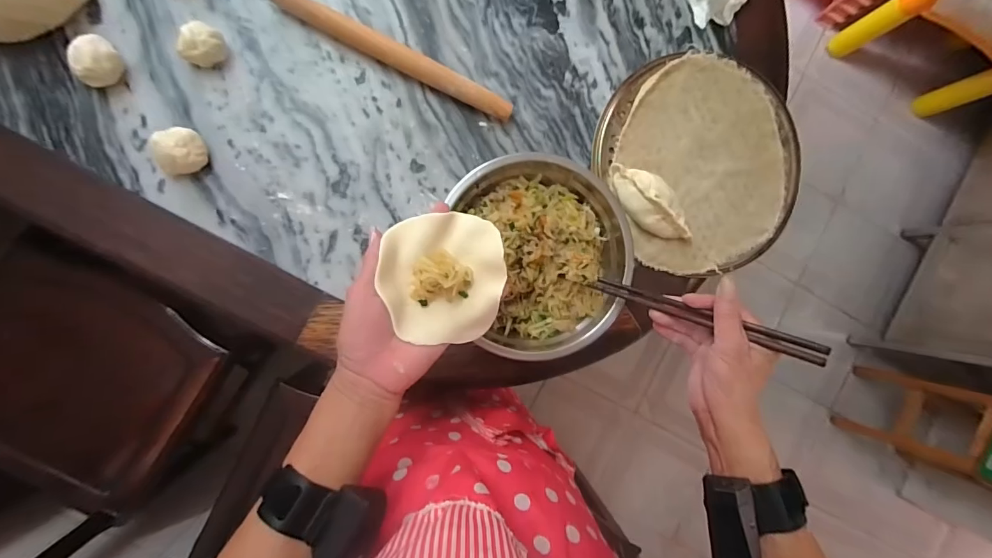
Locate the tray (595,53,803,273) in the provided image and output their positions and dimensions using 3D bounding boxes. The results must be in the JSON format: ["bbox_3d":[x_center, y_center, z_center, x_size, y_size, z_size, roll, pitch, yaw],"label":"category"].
[{"bbox_3d":[0.261,-0.147,0.541,0.255,0.018,0.260,0,90,-6],"label":"tray"}]

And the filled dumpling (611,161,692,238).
[{"bbox_3d":[0.184,-0.089,0.513,0.120,0.029,0.053,45,86,-5],"label":"filled dumpling"}]

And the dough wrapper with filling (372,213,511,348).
[{"bbox_3d":[-0.043,-0.001,0.364,0.099,0.022,0.107,-7,91,-6],"label":"dough wrapper with filling"}]

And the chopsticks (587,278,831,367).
[{"bbox_3d":[0.188,0.034,0.404,0.201,0.017,0.017,20,88,29],"label":"chopsticks"}]

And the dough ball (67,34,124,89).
[{"bbox_3d":[-0.410,-0.222,0.447,0.038,0.033,0.047,29,87,-6],"label":"dough ball"}]

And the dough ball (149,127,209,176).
[{"bbox_3d":[-0.332,-0.131,0.454,0.049,0.034,0.041,-14,92,-6],"label":"dough ball"}]

